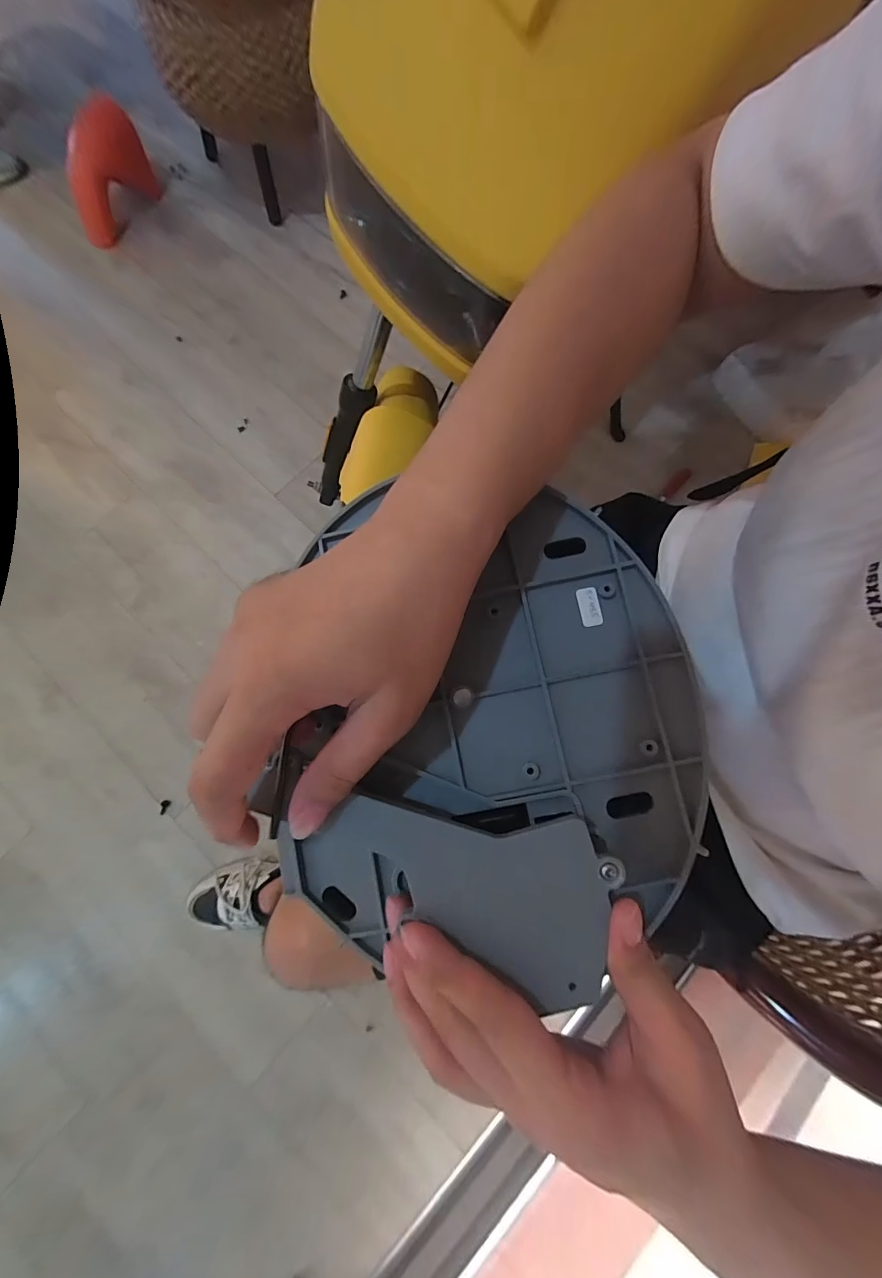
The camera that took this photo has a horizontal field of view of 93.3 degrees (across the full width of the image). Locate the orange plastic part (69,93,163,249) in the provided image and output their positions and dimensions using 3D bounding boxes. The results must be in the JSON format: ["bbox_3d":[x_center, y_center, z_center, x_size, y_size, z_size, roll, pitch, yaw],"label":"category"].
[{"bbox_3d":[-0.786,-1.098,0.982,0.243,0.170,0.077,-44,82,-9],"label":"orange plastic part"}]

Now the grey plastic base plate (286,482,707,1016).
[{"bbox_3d":[0.035,0.041,0.208,0.186,0.036,0.221,8,78,1],"label":"grey plastic base plate"}]

